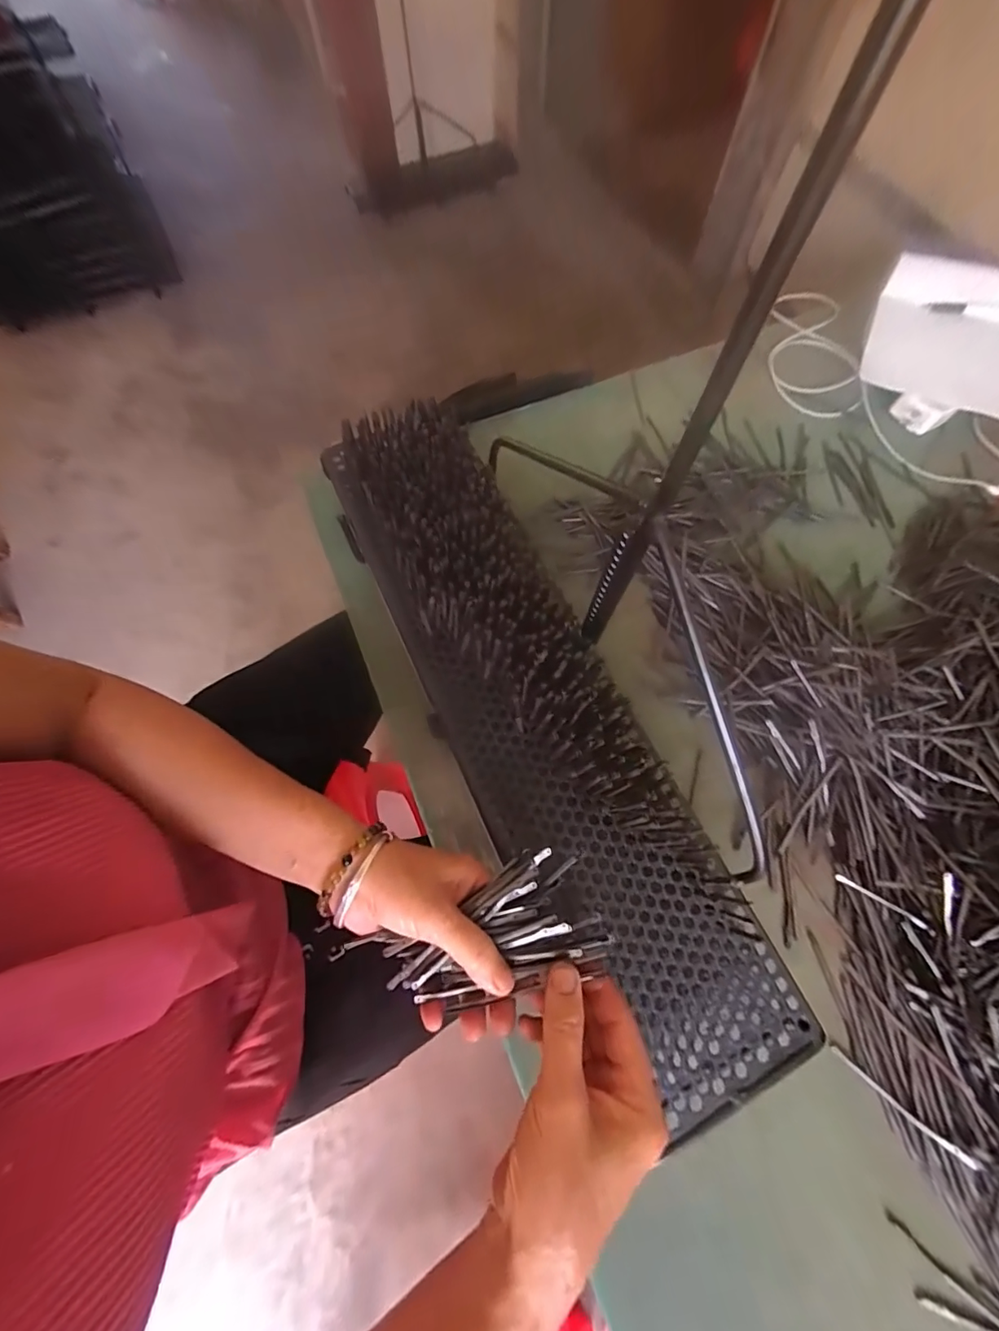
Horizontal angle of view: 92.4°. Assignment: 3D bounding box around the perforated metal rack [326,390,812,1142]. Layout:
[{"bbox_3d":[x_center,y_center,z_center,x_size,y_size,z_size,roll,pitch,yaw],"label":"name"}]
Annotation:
[{"bbox_3d":[0.017,0.019,0.368,0.134,0.051,0.573,-26,70,-9],"label":"perforated metal rack"}]

